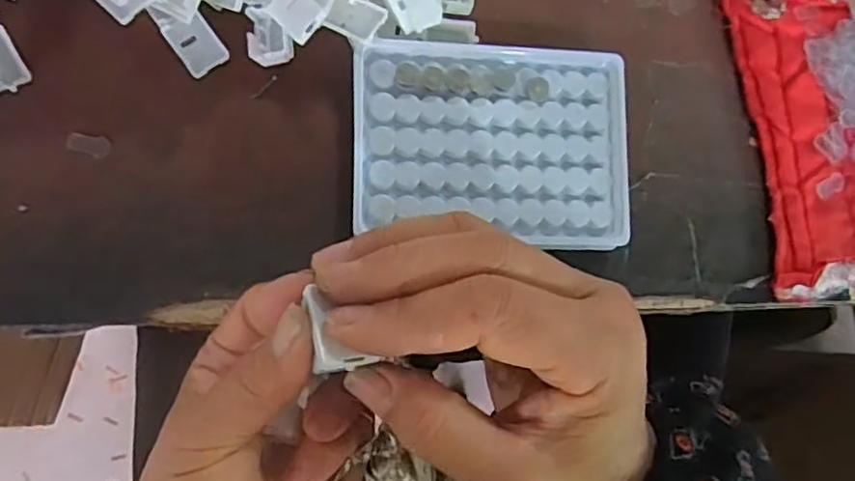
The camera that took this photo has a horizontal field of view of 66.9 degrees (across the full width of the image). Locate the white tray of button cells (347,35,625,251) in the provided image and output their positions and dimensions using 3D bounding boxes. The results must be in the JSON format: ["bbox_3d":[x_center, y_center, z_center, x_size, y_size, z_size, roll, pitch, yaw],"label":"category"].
[{"bbox_3d":[0.031,-0.048,0.306,0.129,0.009,0.094,2,83,-8],"label":"white tray of button cells"}]

